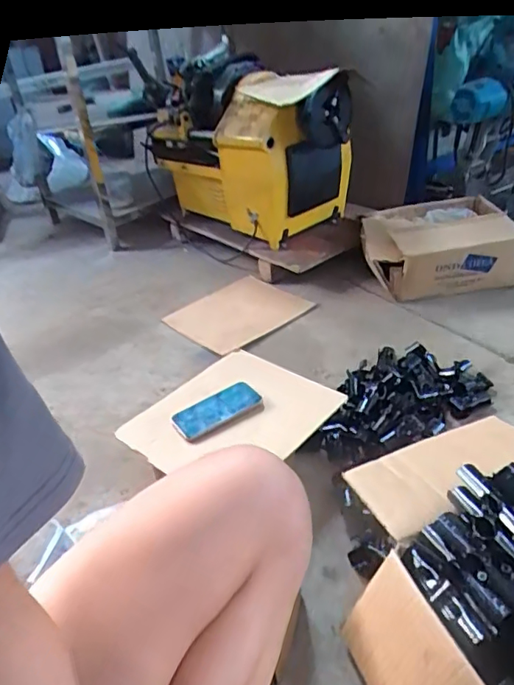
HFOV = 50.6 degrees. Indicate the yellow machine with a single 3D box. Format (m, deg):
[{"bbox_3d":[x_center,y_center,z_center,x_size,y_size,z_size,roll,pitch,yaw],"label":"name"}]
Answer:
[{"bbox_3d":[-0.025,-0.604,1.638,0.298,0.414,0.667,-31,41,-32],"label":"yellow machine"}]

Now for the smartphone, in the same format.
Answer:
[{"bbox_3d":[-0.065,0.113,0.905,0.144,0.011,0.078,-24,38,-25],"label":"smartphone"}]

